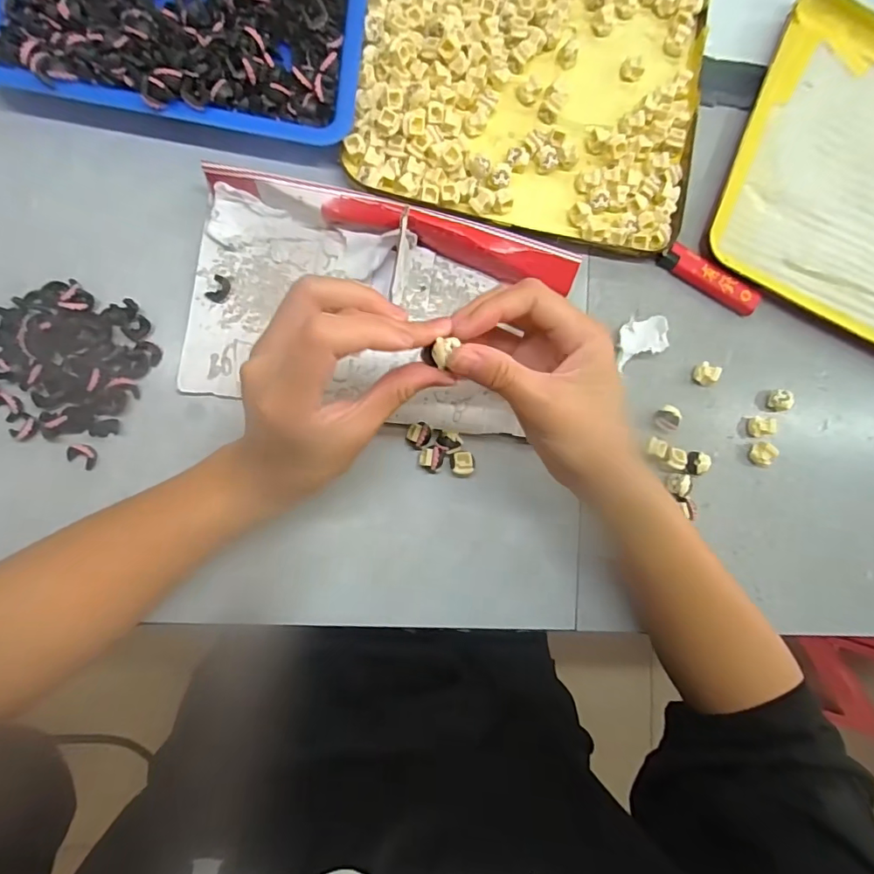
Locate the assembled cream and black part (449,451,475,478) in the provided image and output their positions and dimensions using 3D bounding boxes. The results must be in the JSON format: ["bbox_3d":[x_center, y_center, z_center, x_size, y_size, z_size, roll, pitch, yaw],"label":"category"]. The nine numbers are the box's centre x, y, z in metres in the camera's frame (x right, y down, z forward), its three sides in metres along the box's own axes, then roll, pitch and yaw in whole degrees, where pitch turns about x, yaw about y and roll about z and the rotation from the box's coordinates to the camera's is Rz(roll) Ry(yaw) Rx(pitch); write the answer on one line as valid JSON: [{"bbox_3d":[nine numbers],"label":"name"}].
[{"bbox_3d":[0.016,0.018,0.329,0.016,0.010,0.016,3,88,-8],"label":"assembled cream and black part"}]

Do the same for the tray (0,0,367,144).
[{"bbox_3d":[-0.154,-0.275,0.309,0.213,0.029,0.172,5,87,-8],"label":"tray"}]

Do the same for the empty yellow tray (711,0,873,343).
[{"bbox_3d":[0.340,-0.191,0.385,0.233,0.011,0.232,23,85,-7],"label":"empty yellow tray"}]

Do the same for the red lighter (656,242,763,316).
[{"bbox_3d":[0.199,-0.115,0.369,0.078,0.013,0.021,28,84,-6],"label":"red lighter"}]

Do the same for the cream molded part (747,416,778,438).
[{"bbox_3d":[0.235,-0.008,0.364,0.015,0.014,0.014,-7,89,-9],"label":"cream molded part"}]

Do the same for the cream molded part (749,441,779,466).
[{"bbox_3d":[0.235,0.012,0.362,0.014,0.013,0.017,3,88,-8],"label":"cream molded part"}]

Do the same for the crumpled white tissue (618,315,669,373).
[{"bbox_3d":[0.143,-0.069,0.353,0.045,0.012,0.029,-27,92,-8],"label":"crumpled white tissue"}]

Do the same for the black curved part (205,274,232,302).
[{"bbox_3d":[-0.136,-0.092,0.314,0.012,0.004,0.017,25,85,-7],"label":"black curved part"}]

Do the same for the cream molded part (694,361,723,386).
[{"bbox_3d":[0.192,-0.045,0.360,0.011,0.017,0.016,-5,89,-9],"label":"cream molded part"}]

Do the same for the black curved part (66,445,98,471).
[{"bbox_3d":[-0.209,0.011,0.296,0.017,0.009,0.013,32,84,-6],"label":"black curved part"}]

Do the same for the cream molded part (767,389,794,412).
[{"bbox_3d":[0.251,-0.027,0.368,0.014,0.014,0.016,-7,89,-9],"label":"cream molded part"}]

